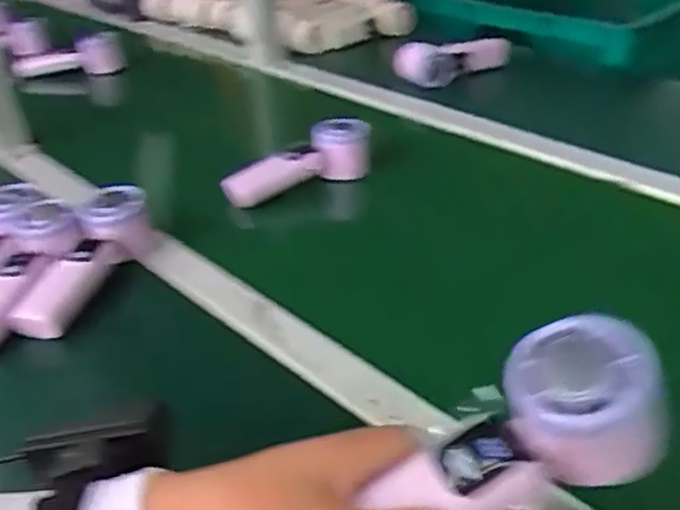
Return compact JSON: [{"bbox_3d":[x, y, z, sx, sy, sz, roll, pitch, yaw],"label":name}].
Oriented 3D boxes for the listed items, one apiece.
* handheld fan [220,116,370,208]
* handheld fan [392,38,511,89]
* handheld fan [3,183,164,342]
[{"bbox_3d":[-0.047,-0.102,0.810,0.178,0.074,0.060,-24,36,-7],"label":"handheld fan"},{"bbox_3d":[0.169,-0.293,1.065,0.192,0.073,0.054,-25,39,-30],"label":"handheld fan"},{"bbox_3d":[-0.227,0.000,0.629,0.052,0.057,0.157,6,34,15],"label":"handheld fan"}]

